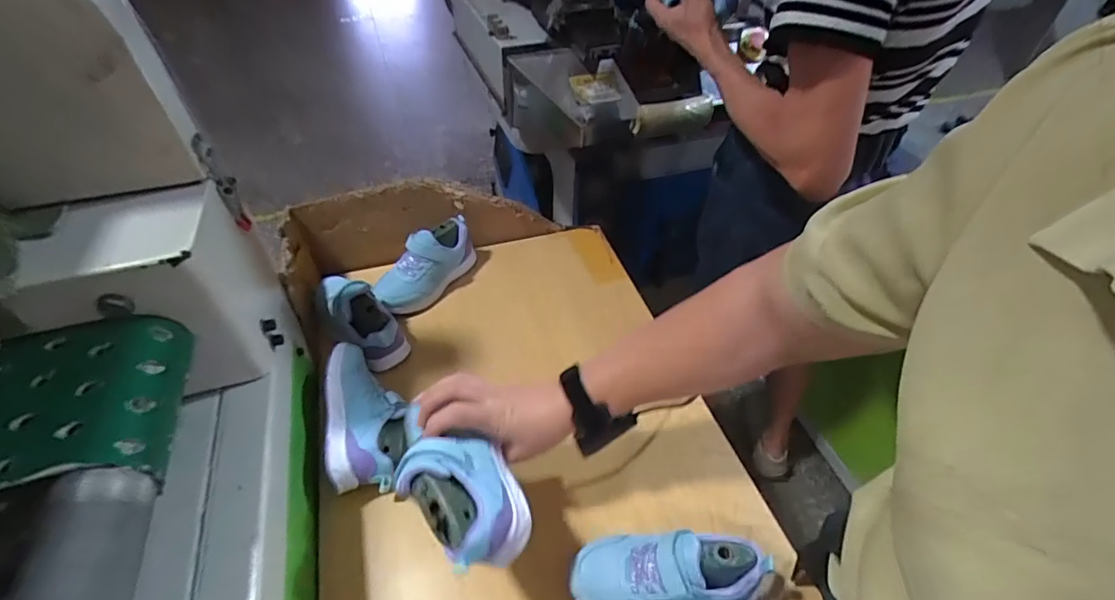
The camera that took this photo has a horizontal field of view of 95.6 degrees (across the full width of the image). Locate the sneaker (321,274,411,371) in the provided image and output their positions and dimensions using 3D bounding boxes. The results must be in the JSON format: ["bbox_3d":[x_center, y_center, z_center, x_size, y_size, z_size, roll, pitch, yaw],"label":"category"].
[{"bbox_3d":[-0.274,0.014,0.691,0.072,0.080,0.172,-35,57,-30],"label":"sneaker"}]

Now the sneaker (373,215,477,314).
[{"bbox_3d":[-0.190,-0.050,0.752,0.067,0.080,0.175,33,54,26],"label":"sneaker"}]

